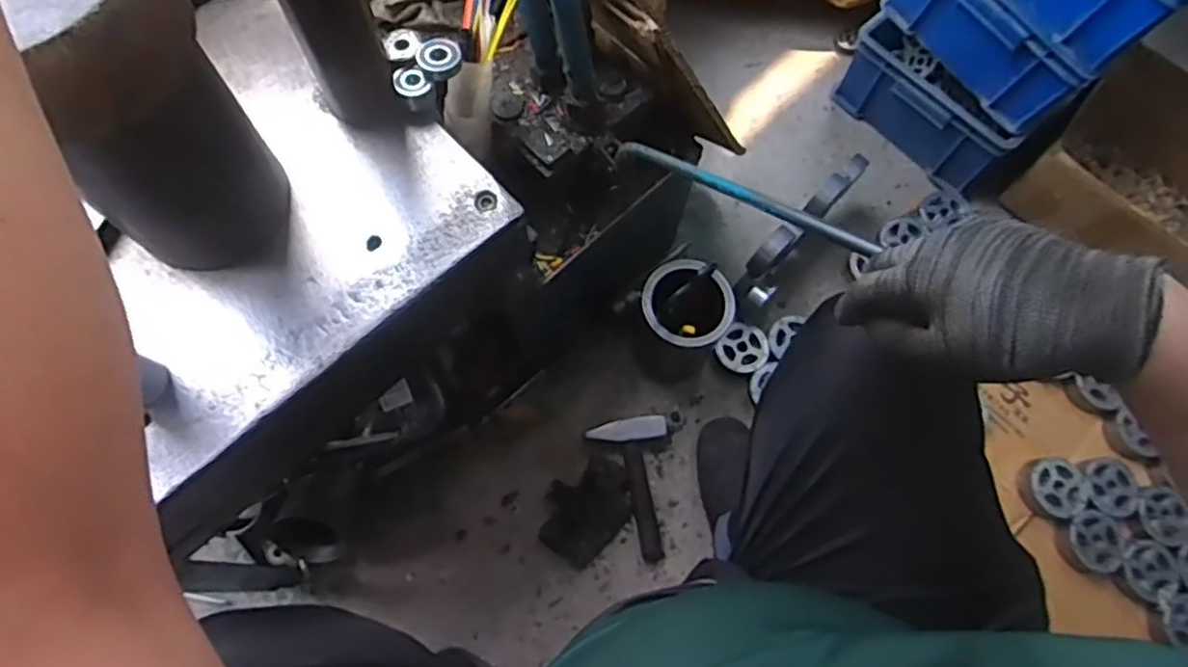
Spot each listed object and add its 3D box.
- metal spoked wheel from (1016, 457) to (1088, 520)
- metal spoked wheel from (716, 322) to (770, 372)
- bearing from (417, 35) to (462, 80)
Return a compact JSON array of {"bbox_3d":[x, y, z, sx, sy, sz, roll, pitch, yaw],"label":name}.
[{"bbox_3d":[0.608,0.204,0.907,0.082,0.023,0.074,-31,74,-12],"label":"metal spoked wheel"},{"bbox_3d":[0.222,0.022,1.023,0.073,0.012,0.076,-4,72,13],"label":"metal spoked wheel"},{"bbox_3d":[-0.139,-0.249,0.617,0.038,0.009,0.039,1,70,-2],"label":"bearing"}]

